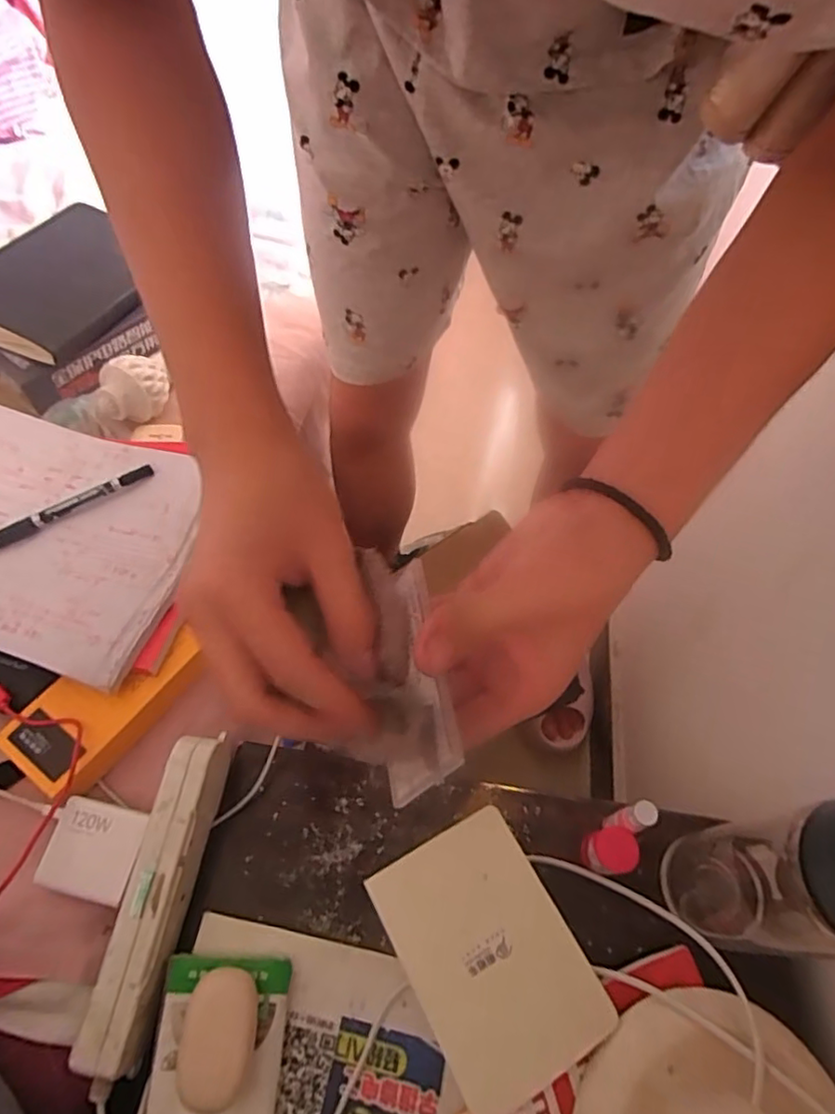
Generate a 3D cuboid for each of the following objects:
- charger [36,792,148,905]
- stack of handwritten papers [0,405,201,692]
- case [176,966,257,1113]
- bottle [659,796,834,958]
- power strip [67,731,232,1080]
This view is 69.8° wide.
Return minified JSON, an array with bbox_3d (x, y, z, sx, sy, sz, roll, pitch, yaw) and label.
[{"bbox_3d":[-0.216,0.199,0.406,0.058,0.031,0.054,13,59,3],"label":"charger"},{"bbox_3d":[-0.331,-0.028,0.510,0.297,0.022,0.206,16,59,11],"label":"stack of handwritten papers"},{"bbox_3d":[-0.116,0.282,0.353,0.039,0.030,0.064,4,59,-3],"label":"case"},{"bbox_3d":[0.221,0.199,0.355,0.077,0.219,0.074,11,59,2],"label":"bottle"},{"bbox_3d":[-0.169,0.218,0.391,0.040,0.054,0.187,11,59,2],"label":"power strip"}]

